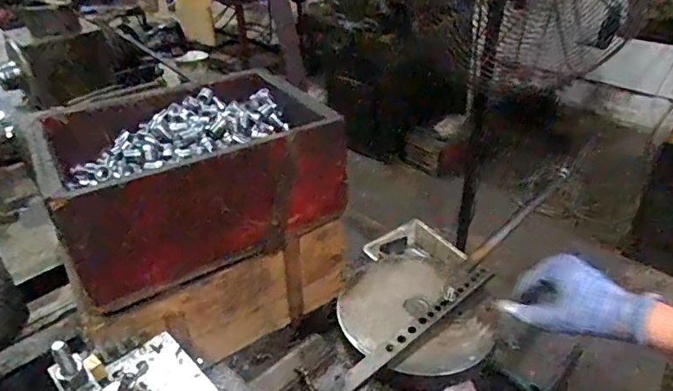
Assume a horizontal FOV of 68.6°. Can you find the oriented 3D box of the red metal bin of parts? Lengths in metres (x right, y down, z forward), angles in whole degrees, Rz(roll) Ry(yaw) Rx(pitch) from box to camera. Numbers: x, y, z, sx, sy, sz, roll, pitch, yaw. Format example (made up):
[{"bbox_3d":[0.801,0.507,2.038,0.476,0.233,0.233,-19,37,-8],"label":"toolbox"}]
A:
[{"bbox_3d":[-0.191,-0.033,0.660,0.327,0.149,0.236,-21,37,-26],"label":"red metal bin of parts"}]

